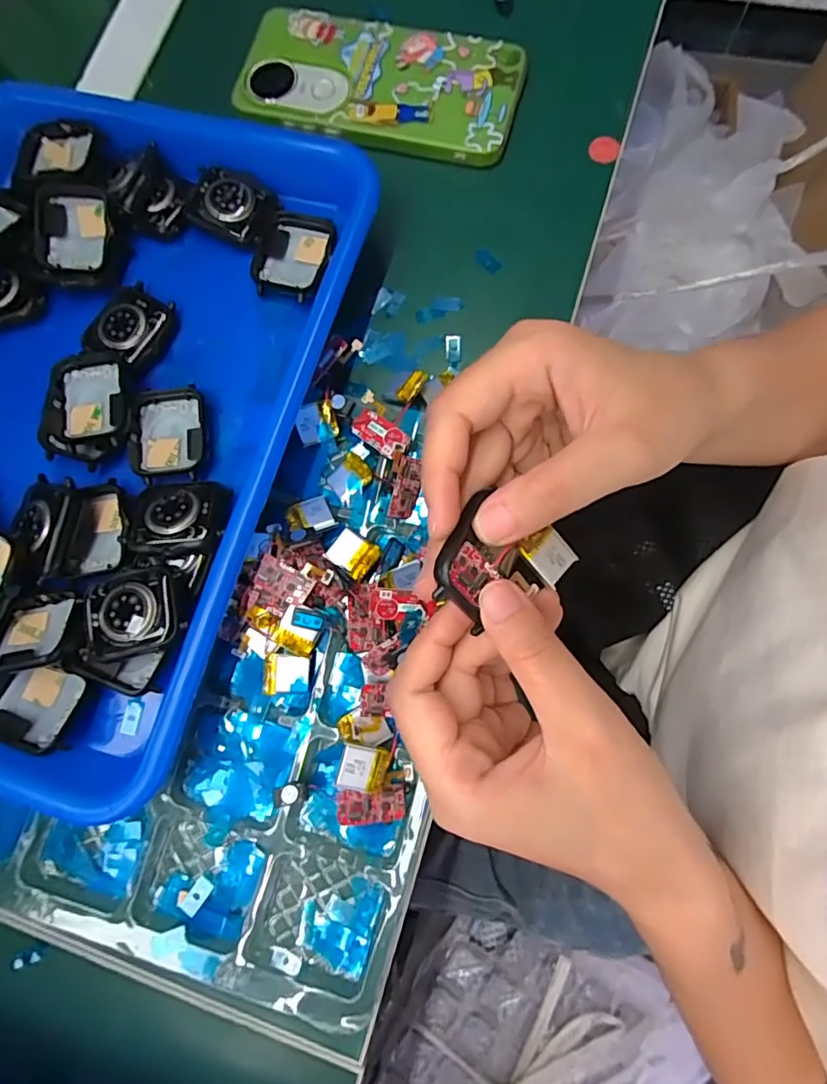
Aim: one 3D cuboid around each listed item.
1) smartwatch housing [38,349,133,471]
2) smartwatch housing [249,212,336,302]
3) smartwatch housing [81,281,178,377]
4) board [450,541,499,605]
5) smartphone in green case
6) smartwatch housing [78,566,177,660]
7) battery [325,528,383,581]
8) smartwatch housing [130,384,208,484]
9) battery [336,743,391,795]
[{"bbox_3d":[-0.154,-0.065,0.260,0.040,0.012,0.053,-3,78,4],"label":"smartwatch housing"},{"bbox_3d":[-0.061,-0.146,0.280,0.038,0.011,0.046,12,80,7],"label":"smartwatch housing"},{"bbox_3d":[-0.142,-0.109,0.274,0.035,0.009,0.041,28,82,10],"label":"smartwatch housing"},{"bbox_3d":[0.019,0.010,0.181,0.015,0.004,0.015,40,76,-17],"label":"board"},{"bbox_3d":[-0.019,-0.255,0.302,0.153,0.011,0.069,14,80,8],"label":"smartphone in green case"},{"bbox_3d":[-0.120,0.030,0.230,0.043,0.008,0.035,-12,78,2],"label":"smartwatch housing"},{"bbox_3d":[-0.027,0.005,0.248,0.021,0.004,0.018,31,83,10],"label":"battery"},{"bbox_3d":[-0.117,-0.052,0.261,0.033,0.008,0.045,-8,78,3],"label":"smartwatch housing"},{"bbox_3d":[-0.021,0.095,0.229,0.019,0.007,0.018,14,80,3],"label":"battery"}]

